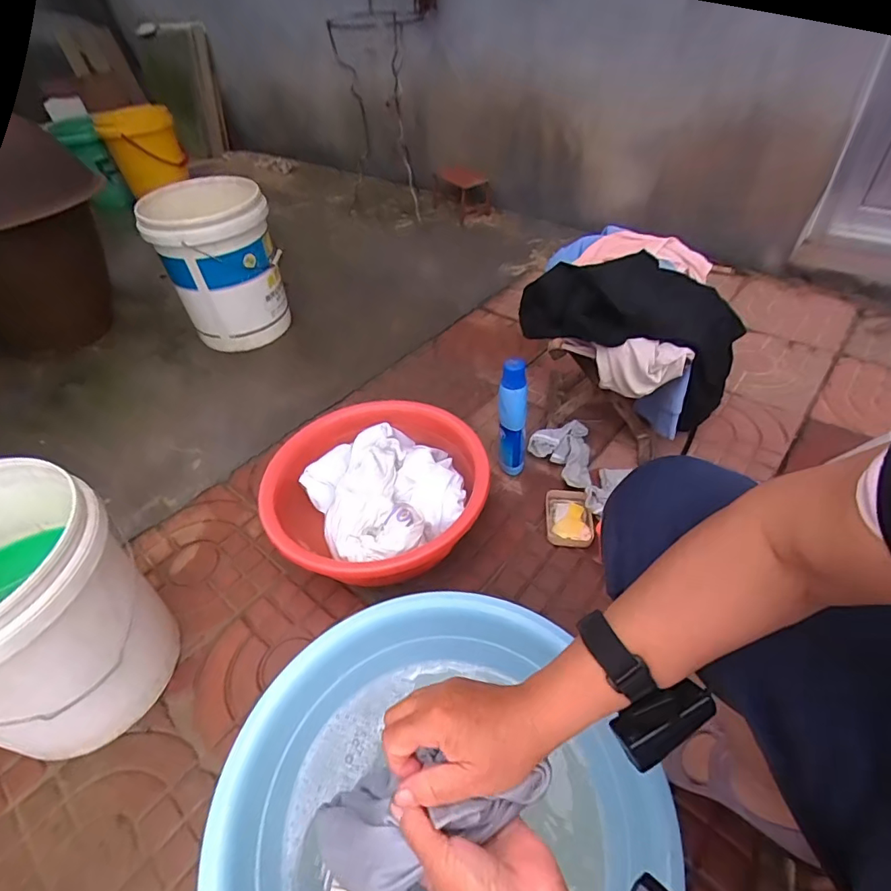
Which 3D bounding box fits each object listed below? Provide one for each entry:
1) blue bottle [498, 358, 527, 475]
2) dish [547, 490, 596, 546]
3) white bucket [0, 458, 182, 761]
[{"bbox_3d":[0.127,-0.045,0.945,0.058,0.237,0.059,4,44,10],"label":"blue bottle"},{"bbox_3d":[0.226,0.131,0.912,0.080,0.022,0.118,3,43,9],"label":"dish"},{"bbox_3d":[-0.547,0.231,0.654,0.271,0.318,0.262,-3,43,3],"label":"white bucket"}]

